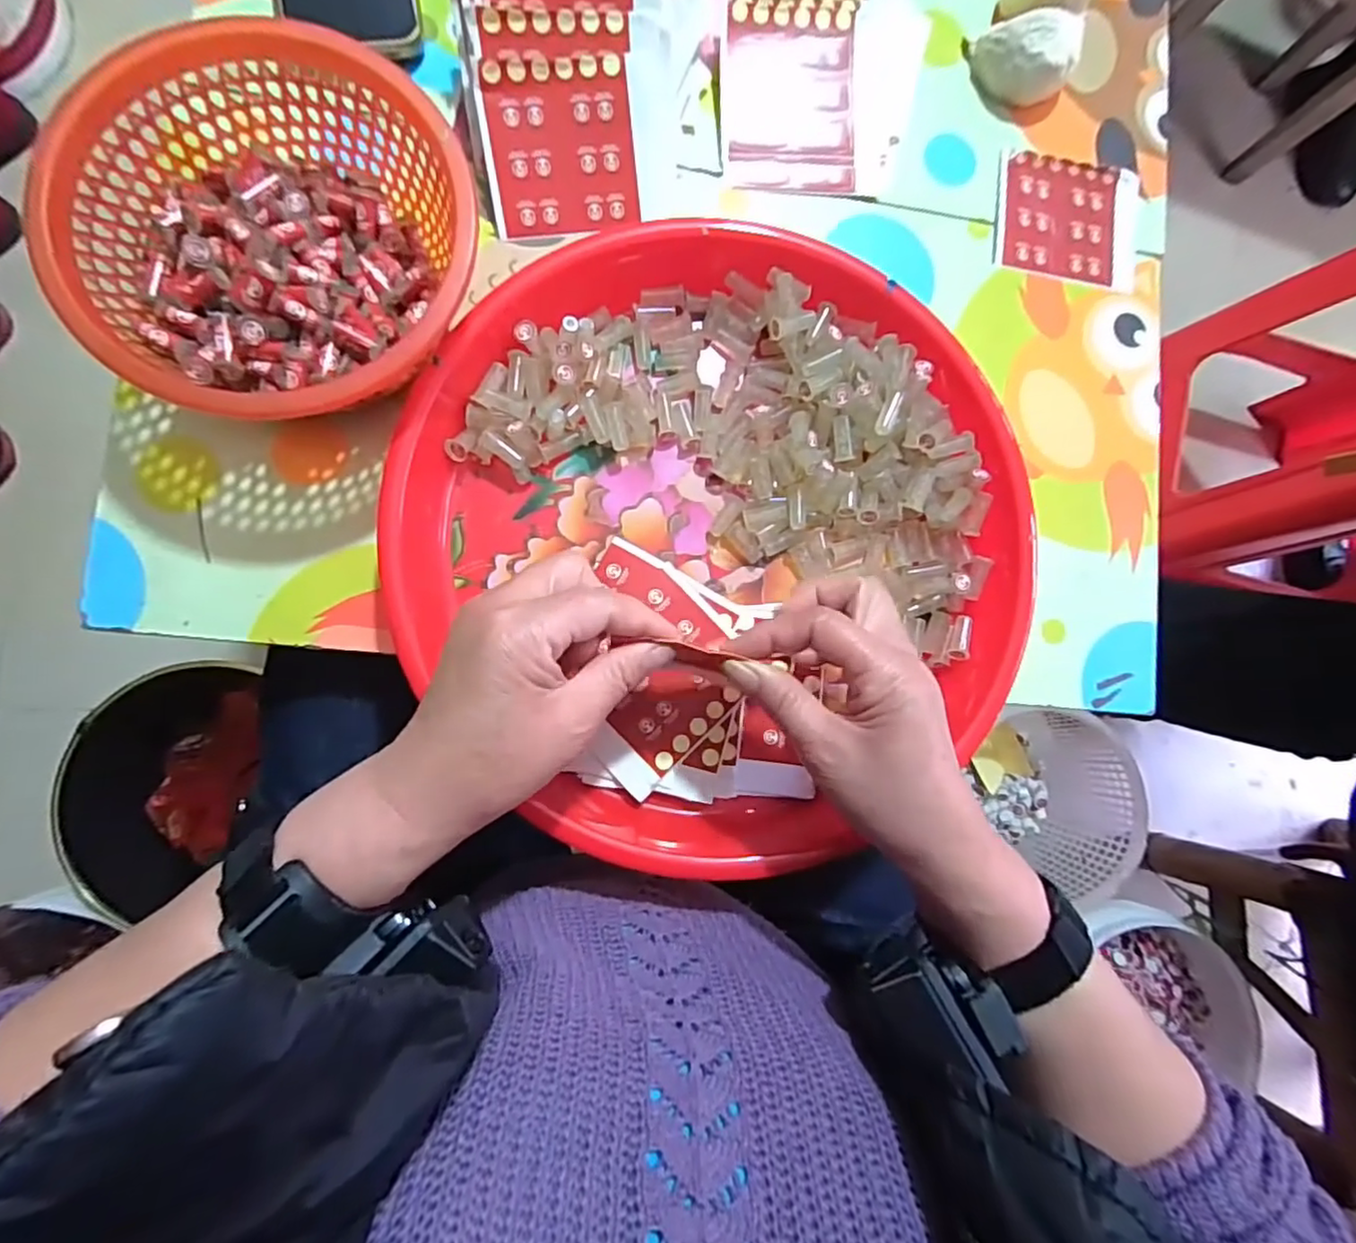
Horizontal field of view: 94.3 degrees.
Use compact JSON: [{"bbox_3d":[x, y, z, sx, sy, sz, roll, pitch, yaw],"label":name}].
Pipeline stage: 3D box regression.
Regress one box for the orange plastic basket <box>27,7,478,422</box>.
[{"bbox_3d":[-0.183,-0.176,0.297,0.170,0.059,0.164,1,84,-8],"label":"orange plastic basket"}]

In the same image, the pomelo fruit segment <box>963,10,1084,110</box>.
[{"bbox_3d":[0.216,-0.353,0.393,0.062,0.039,0.034,12,82,-6],"label":"pomelo fruit segment"}]

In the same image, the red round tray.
[{"bbox_3d":[0.024,-0.051,0.334,0.313,0.039,0.315,1,84,-8],"label":"red round tray"}]

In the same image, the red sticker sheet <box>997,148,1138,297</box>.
[{"bbox_3d":[0.252,-0.258,0.404,0.097,0.005,0.080,7,83,-7],"label":"red sticker sheet"}]

